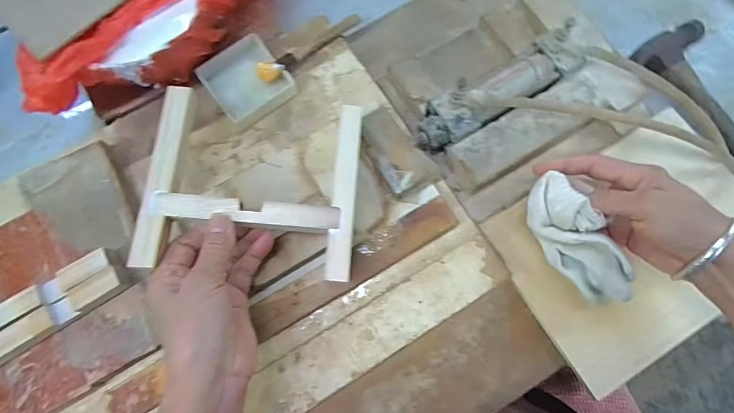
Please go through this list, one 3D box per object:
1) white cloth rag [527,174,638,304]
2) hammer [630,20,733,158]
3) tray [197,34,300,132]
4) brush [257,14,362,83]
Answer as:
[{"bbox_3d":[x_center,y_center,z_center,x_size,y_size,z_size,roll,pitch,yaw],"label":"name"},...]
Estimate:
[{"bbox_3d":[0.169,0.027,0.317,0.042,0.035,0.105,-28,78,-6],"label":"white cloth rag"},{"bbox_3d":[0.365,-0.109,0.402,0.076,0.021,0.187,-35,77,-8],"label":"hammer"},{"bbox_3d":[-0.121,-0.126,0.388,0.072,0.022,0.072,-37,77,-8],"label":"tray"},{"bbox_3d":[-0.056,-0.165,0.396,0.124,0.025,0.019,-41,78,-9],"label":"brush"}]

